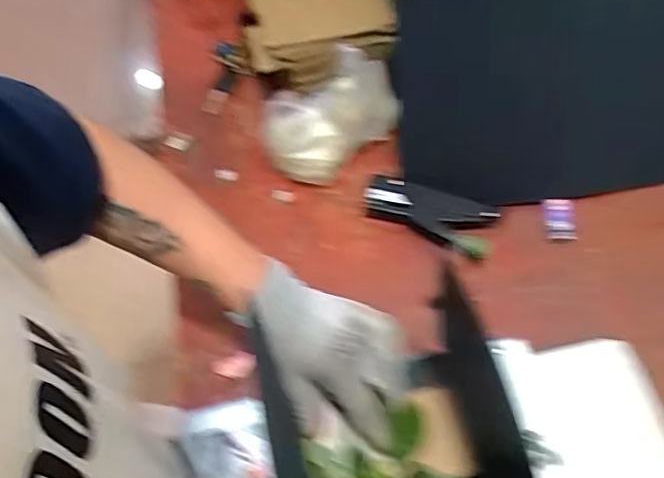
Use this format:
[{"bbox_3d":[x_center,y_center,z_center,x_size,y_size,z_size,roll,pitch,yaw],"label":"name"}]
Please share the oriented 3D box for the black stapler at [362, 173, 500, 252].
[{"bbox_3d":[0.108,-0.036,0.653,0.141,0.023,0.065,24,64,15],"label":"black stapler"}]

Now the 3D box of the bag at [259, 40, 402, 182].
[{"bbox_3d":[-0.001,-0.145,0.653,0.156,0.122,0.108,-8,60,-2],"label":"bag"}]

